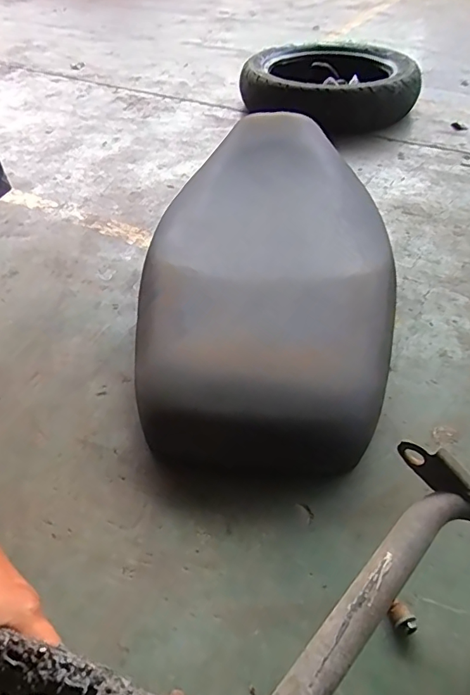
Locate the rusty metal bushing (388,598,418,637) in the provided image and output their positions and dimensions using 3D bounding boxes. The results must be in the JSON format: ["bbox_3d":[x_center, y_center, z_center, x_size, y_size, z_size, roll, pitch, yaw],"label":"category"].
[{"bbox_3d":[0.137,0.224,0.375,0.017,0.017,0.025,-21,50,-17],"label":"rusty metal bushing"}]

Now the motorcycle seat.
[{"bbox_3d":[0.045,-0.112,0.609,0.320,0.136,0.560,11,49,12],"label":"motorcycle seat"}]

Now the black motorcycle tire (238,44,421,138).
[{"bbox_3d":[0.227,-0.654,1.140,0.398,0.109,0.425,-14,48,-11],"label":"black motorcycle tire"}]

